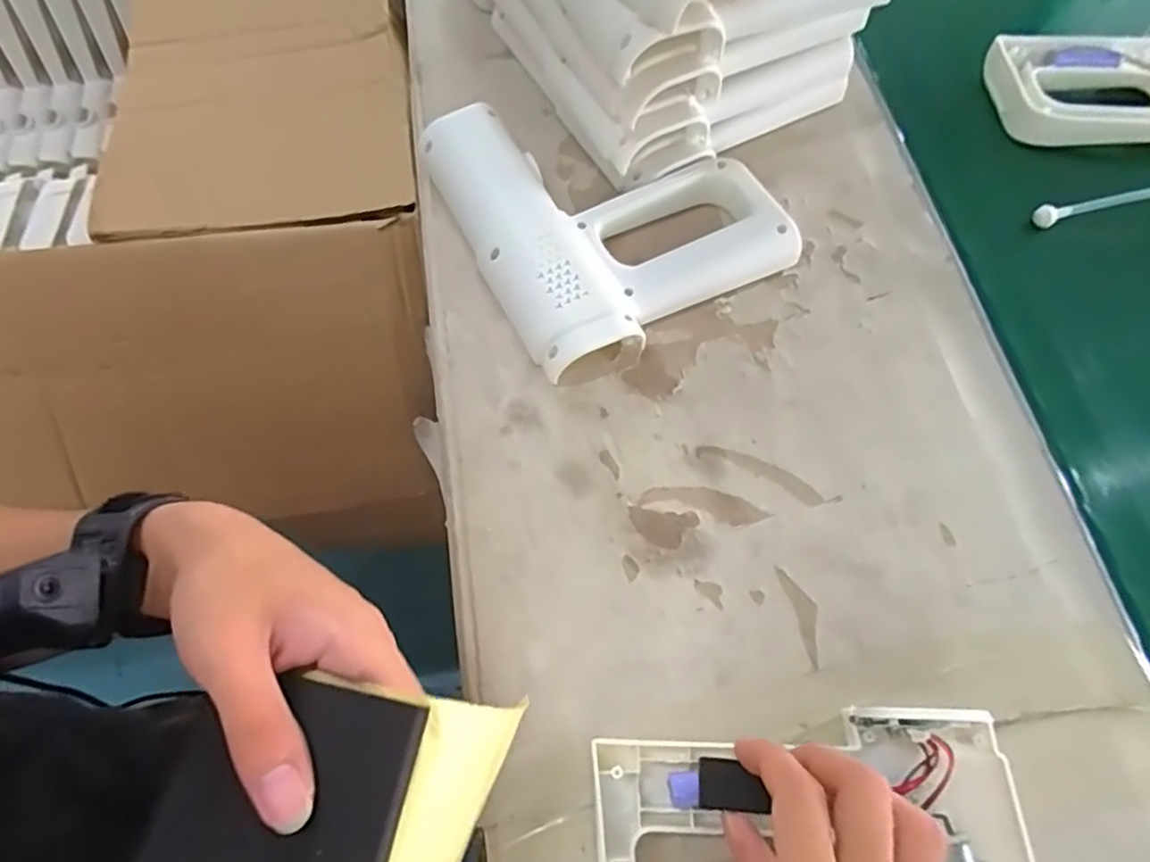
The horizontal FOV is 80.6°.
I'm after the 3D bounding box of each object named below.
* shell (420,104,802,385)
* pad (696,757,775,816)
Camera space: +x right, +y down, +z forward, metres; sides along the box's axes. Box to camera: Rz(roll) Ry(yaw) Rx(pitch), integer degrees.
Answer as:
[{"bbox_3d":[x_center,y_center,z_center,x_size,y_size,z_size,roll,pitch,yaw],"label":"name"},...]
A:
[{"bbox_3d":[0.012,-0.148,0.443,0.176,0.036,0.202,-32,69,-10],"label":"shell"},{"bbox_3d":[0.067,0.153,0.293,0.028,0.004,0.020,-6,67,21],"label":"pad"}]

